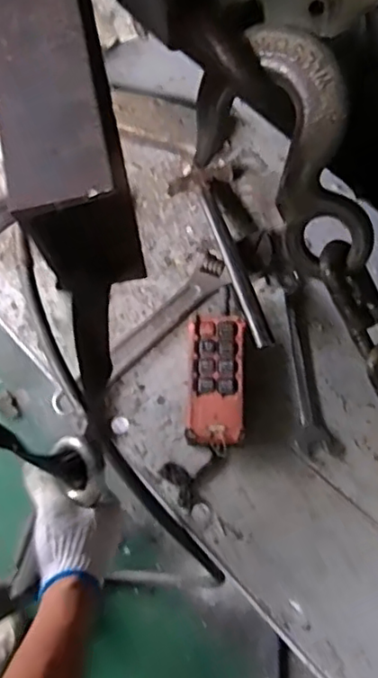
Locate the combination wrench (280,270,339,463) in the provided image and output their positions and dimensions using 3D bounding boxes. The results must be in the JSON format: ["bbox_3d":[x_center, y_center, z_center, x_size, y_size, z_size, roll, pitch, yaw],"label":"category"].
[{"bbox_3d":[0.149,0.026,0.795,0.042,0.008,0.246,-3,67,0],"label":"combination wrench"}]

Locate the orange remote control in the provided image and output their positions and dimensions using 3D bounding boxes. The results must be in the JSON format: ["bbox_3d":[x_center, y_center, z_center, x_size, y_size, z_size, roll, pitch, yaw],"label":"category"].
[{"bbox_3d":[0.033,0.054,0.766,0.066,0.037,0.160,1,67,1],"label":"orange remote control"}]

